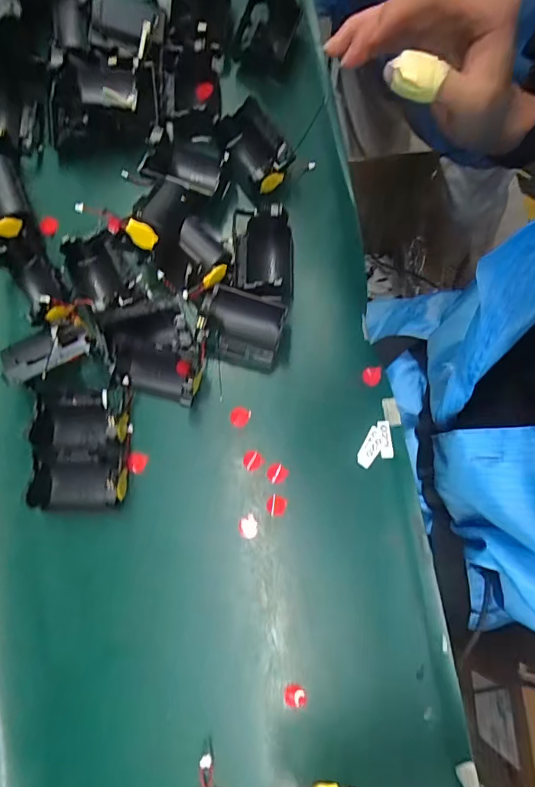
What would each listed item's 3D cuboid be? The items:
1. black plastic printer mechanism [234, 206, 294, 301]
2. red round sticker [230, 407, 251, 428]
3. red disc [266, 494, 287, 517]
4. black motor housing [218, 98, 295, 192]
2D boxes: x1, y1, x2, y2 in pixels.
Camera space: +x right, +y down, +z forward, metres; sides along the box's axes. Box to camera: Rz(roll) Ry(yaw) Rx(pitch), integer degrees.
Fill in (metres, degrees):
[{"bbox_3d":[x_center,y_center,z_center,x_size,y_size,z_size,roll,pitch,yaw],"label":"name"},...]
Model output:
[{"bbox_3d":[-0.003,-0.123,0.396,0.051,0.039,0.074,-1,80,1],"label":"black plastic printer mechanism"},{"bbox_3d":[-0.024,0.020,0.390,0.017,0.004,0.017,0,80,1],"label":"red round sticker"},{"bbox_3d":[0.007,0.094,0.378,0.017,0.004,0.016,0,81,3],"label":"red disc"},{"bbox_3d":[-0.009,-0.225,0.416,0.040,0.042,0.076,-30,81,-4],"label":"black motor housing"}]

